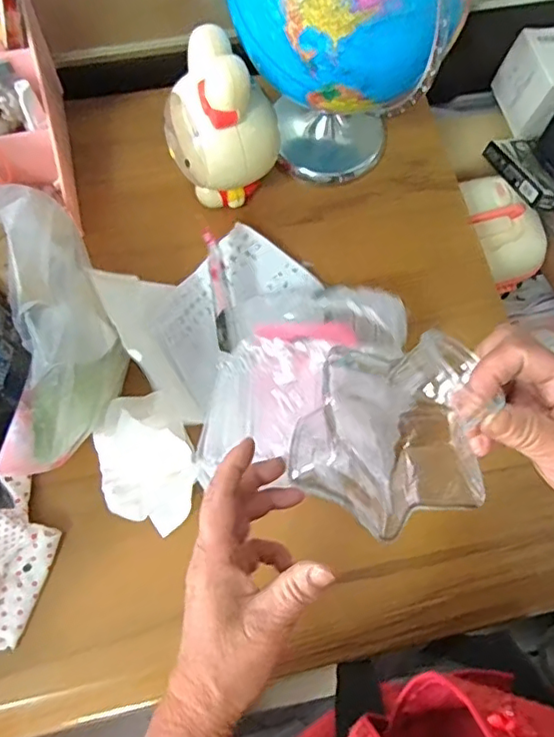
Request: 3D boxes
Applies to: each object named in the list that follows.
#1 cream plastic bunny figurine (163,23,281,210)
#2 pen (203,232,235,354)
[{"bbox_3d":[-0.058,-0.248,0.600,0.114,0.183,0.107,-14,72,-6],"label":"cream plastic bunny figurine"},{"bbox_3d":[-0.056,-0.076,0.569,0.018,0.016,0.125,-8,72,-4],"label":"pen"}]

